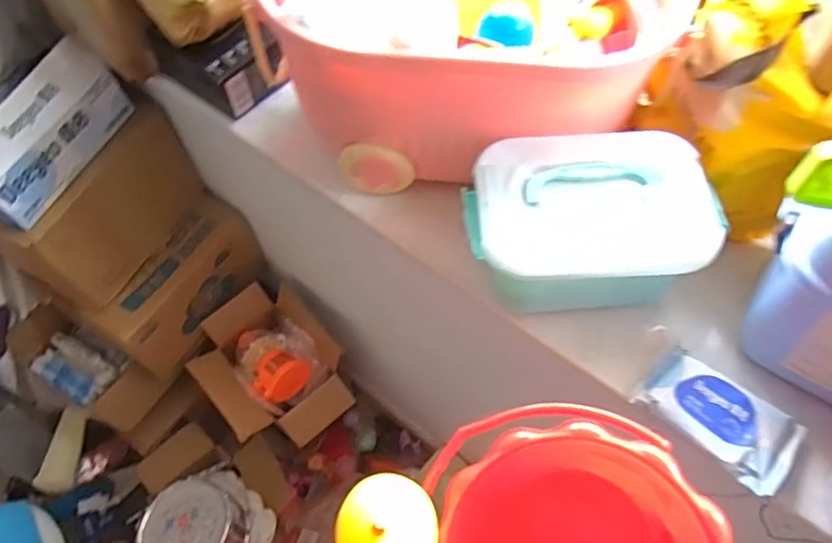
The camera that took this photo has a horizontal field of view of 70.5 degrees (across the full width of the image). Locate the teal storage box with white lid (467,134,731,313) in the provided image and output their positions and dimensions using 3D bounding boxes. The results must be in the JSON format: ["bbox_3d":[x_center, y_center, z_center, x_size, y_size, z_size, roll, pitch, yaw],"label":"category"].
[{"bbox_3d":[0.156,-0.042,0.557,0.207,0.108,0.136,0,58,1],"label":"teal storage box with white lid"}]

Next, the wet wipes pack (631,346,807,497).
[{"bbox_3d":[0.265,0.126,0.515,0.127,0.014,0.076,35,65,20],"label":"wet wipes pack"}]

